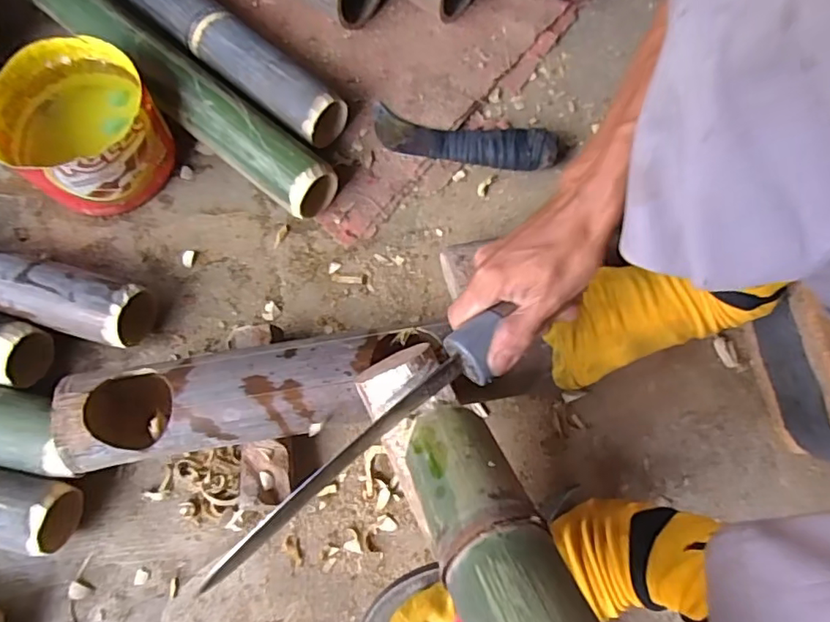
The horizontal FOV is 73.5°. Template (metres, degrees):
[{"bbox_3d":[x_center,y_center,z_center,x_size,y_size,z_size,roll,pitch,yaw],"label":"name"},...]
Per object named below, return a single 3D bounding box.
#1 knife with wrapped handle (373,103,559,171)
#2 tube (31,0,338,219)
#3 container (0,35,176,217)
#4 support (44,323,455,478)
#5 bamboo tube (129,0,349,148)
[{"bbox_3d":[0.052,-0.190,0.615,0.204,0.034,0.047,13,73,5],"label":"knife with wrapped handle"},{"bbox_3d":[-0.346,-0.316,0.637,0.647,0.074,0.073,39,75,11],"label":"tube"},{"bbox_3d":[-0.343,-0.187,0.584,0.149,0.100,0.149,0,72,1],"label":"container"},{"bbox_3d":[-0.123,0.065,0.460,0.304,0.069,0.077,-10,72,-5],"label":"support"},{"bbox_3d":[-0.339,-0.399,0.663,0.655,0.071,0.060,39,77,12],"label":"bamboo tube"}]

